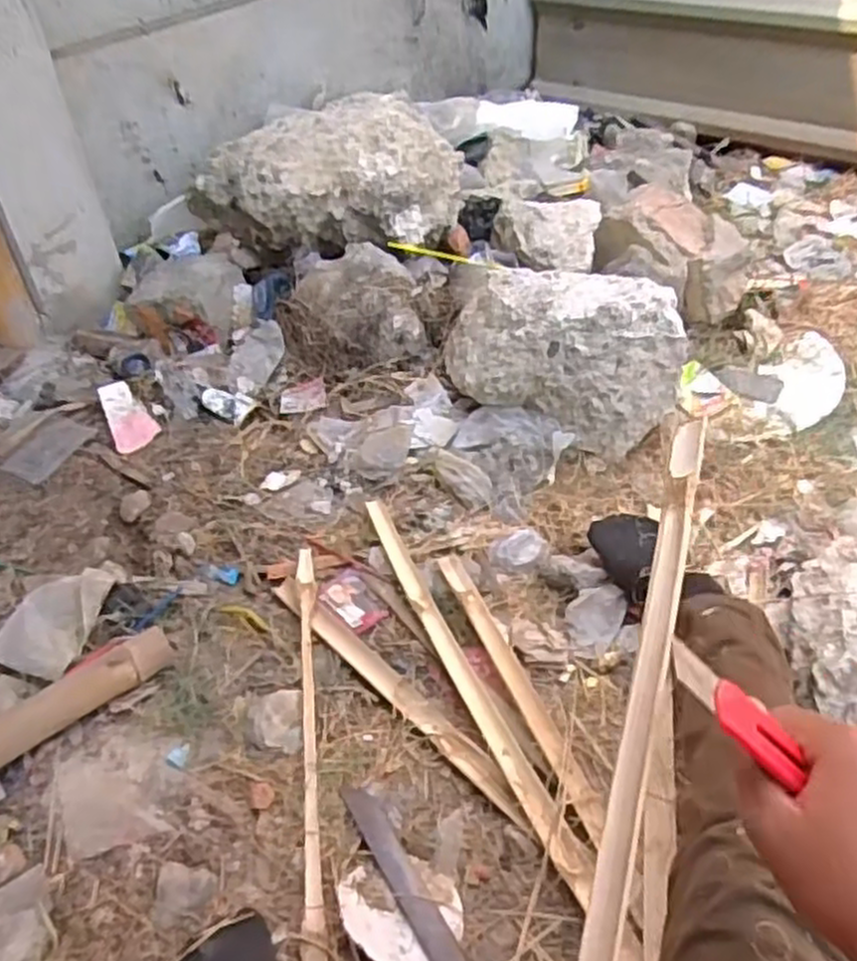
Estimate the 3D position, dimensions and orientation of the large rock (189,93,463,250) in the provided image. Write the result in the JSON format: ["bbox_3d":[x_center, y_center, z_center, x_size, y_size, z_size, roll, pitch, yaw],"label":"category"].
[{"bbox_3d":[-0.184,-0.522,1.365,0.475,0.166,0.207,-4,43,1],"label":"large rock"}]

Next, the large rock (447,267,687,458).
[{"bbox_3d":[0.192,-0.196,1.194,0.370,0.198,0.200,16,47,21],"label":"large rock"}]

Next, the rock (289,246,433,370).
[{"bbox_3d":[-0.129,-0.280,1.345,0.227,0.133,0.216,-10,43,-6],"label":"rock"}]

